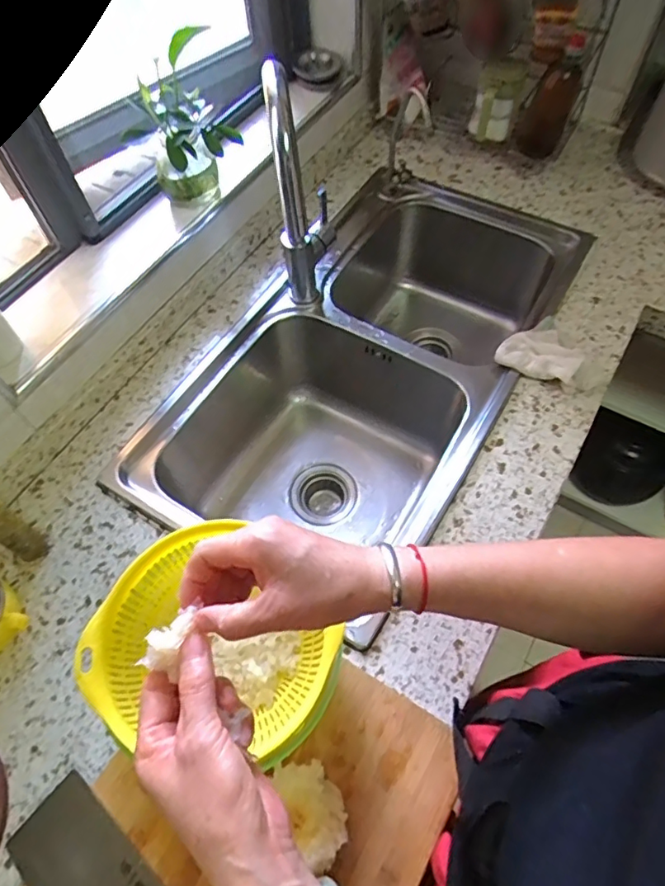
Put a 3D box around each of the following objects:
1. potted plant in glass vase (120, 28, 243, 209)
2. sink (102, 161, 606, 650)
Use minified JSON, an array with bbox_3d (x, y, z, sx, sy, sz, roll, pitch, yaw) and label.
[{"bbox_3d":[-0.190,-0.405,0.719,0.109,0.202,0.106,11,61,9],"label":"potted plant in glass vase"},{"bbox_3d":[0.063,-0.085,0.884,0.393,0.249,0.722,27,65,17],"label":"sink"}]

